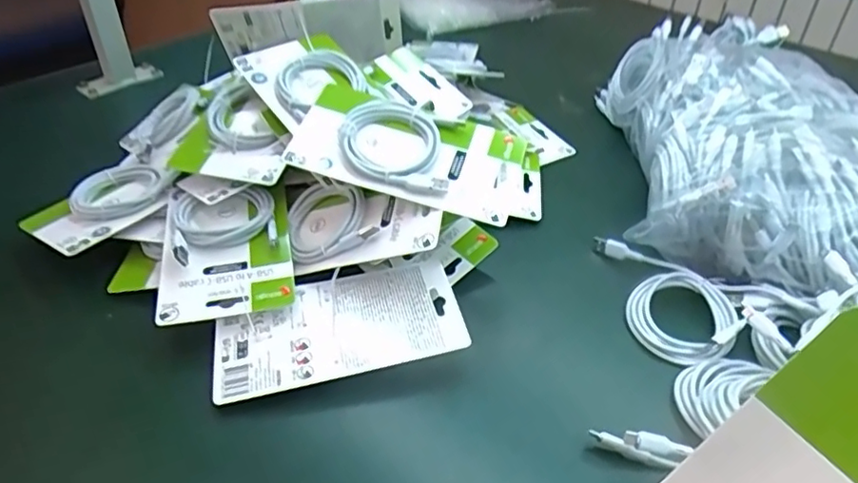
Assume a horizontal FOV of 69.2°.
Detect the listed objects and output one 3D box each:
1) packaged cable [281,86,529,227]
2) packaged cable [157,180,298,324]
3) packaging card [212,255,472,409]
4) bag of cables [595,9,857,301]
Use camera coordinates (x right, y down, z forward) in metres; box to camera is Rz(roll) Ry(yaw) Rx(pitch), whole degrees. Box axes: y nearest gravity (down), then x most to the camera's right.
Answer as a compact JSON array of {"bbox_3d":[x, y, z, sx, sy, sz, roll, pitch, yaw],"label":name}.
[{"bbox_3d":[-0.014,-0.071,0.494,0.178,0.028,0.084,19,66,-3],"label":"packaged cable"},{"bbox_3d":[-0.164,0.004,0.498,0.102,0.019,0.133,-8,62,-10],"label":"packaged cable"},{"bbox_3d":[-0.066,0.063,0.460,0.176,0.020,0.095,-8,40,-12],"label":"packaging card"},{"bbox_3d":[0.286,-0.091,0.586,0.200,0.121,0.357,6,39,5],"label":"bag of cables"}]

